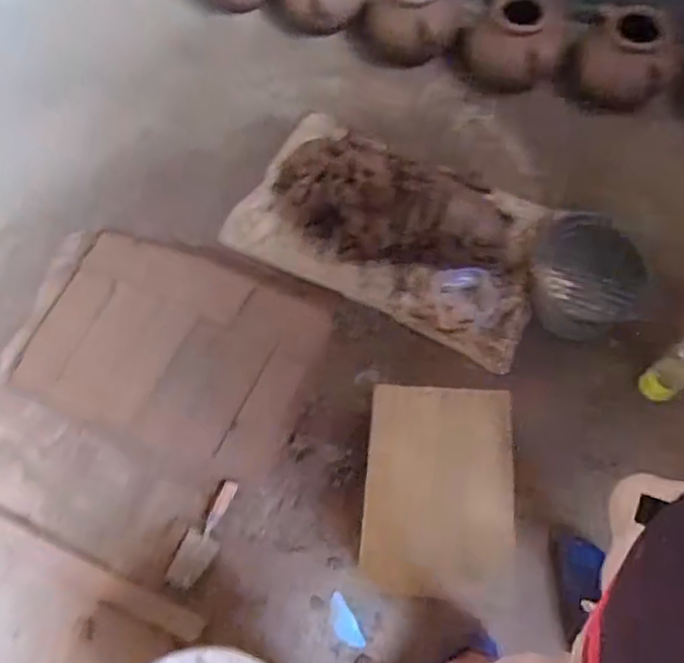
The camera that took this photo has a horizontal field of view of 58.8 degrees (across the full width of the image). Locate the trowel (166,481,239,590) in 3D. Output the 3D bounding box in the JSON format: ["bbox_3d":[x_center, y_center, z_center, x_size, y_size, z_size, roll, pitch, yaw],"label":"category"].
[{"bbox_3d":[-0.313,0.466,1.400,0.084,0.027,0.256,28,87,12],"label":"trowel"}]

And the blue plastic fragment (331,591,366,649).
[{"bbox_3d":[0.005,0.631,1.317,0.049,0.010,0.120,-33,67,1],"label":"blue plastic fragment"}]

